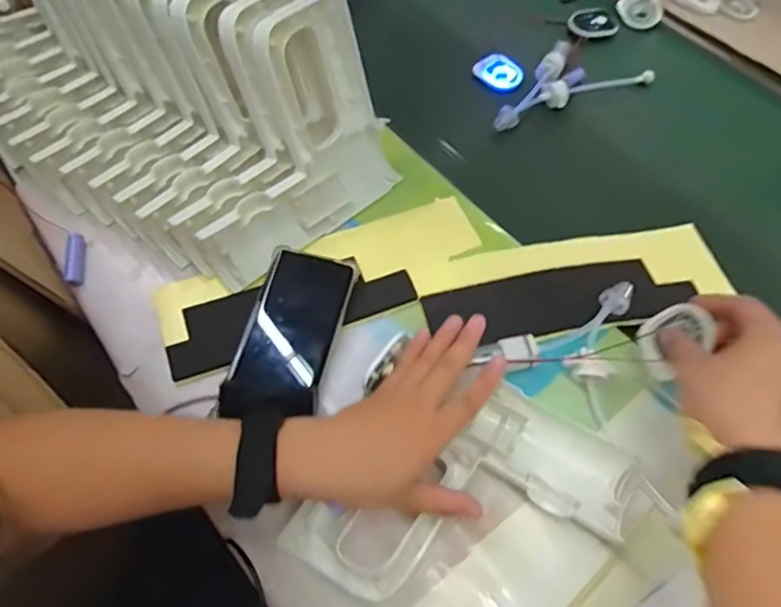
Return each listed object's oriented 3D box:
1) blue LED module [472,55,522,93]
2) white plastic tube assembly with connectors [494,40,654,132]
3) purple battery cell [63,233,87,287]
[{"bbox_3d":[0.132,-0.279,0.651,0.055,0.012,0.047,33,65,17],"label":"blue LED module"},{"bbox_3d":[0.200,-0.267,0.636,0.206,0.025,0.082,-21,63,-12],"label":"white plastic tube assembly with connectors"},{"bbox_3d":[-0.290,-0.041,0.495,0.012,0.017,0.052,-7,61,-4],"label":"purple battery cell"}]

